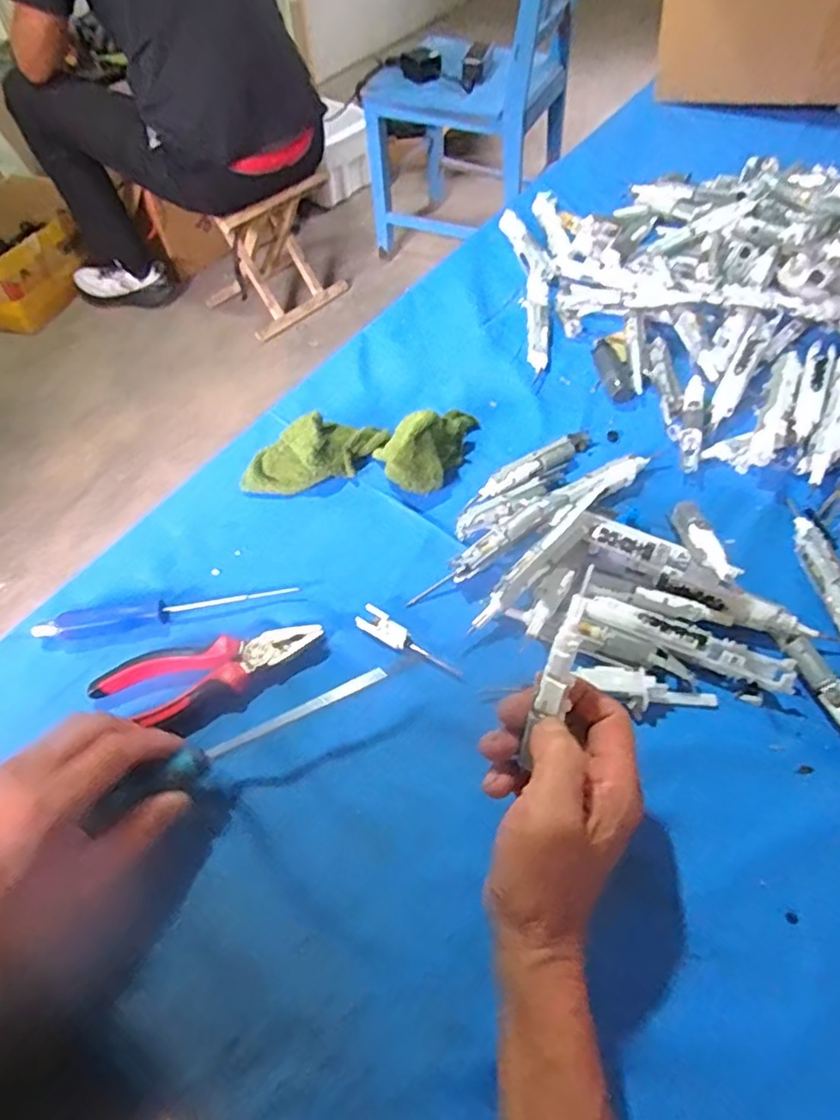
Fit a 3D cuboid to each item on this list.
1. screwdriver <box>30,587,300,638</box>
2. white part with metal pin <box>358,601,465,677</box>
[{"bbox_3d":[-0.190,0.036,0.469,0.191,0.015,0.018,-9,56,-4],"label":"screwdriver"},{"bbox_3d":[-0.009,0.061,0.447,0.084,0.016,0.017,31,62,21],"label":"white part with metal pin"}]

